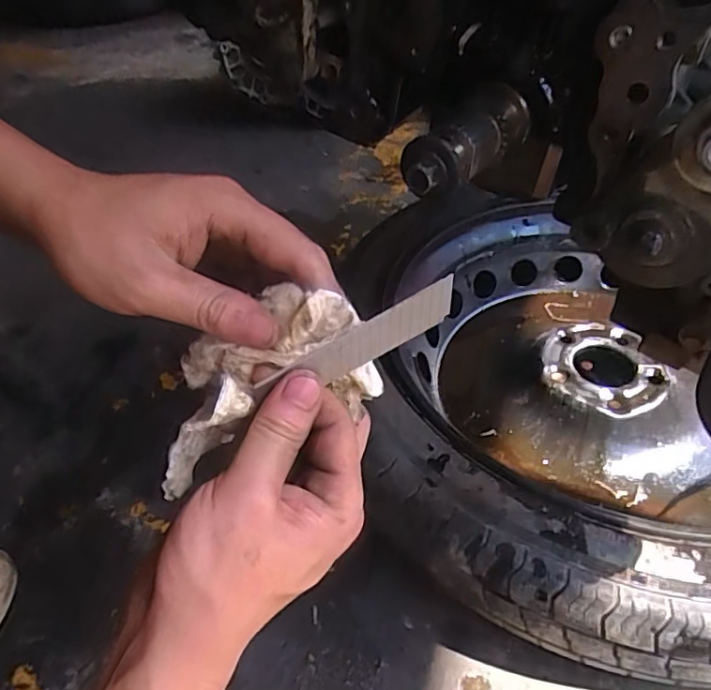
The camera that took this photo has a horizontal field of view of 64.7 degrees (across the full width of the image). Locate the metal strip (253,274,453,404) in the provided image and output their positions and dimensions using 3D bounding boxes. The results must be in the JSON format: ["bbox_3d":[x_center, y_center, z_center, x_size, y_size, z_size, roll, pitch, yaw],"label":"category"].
[{"bbox_3d":[0.000,0.002,0.244,0.097,0.019,0.004,-30,29,12],"label":"metal strip"}]

